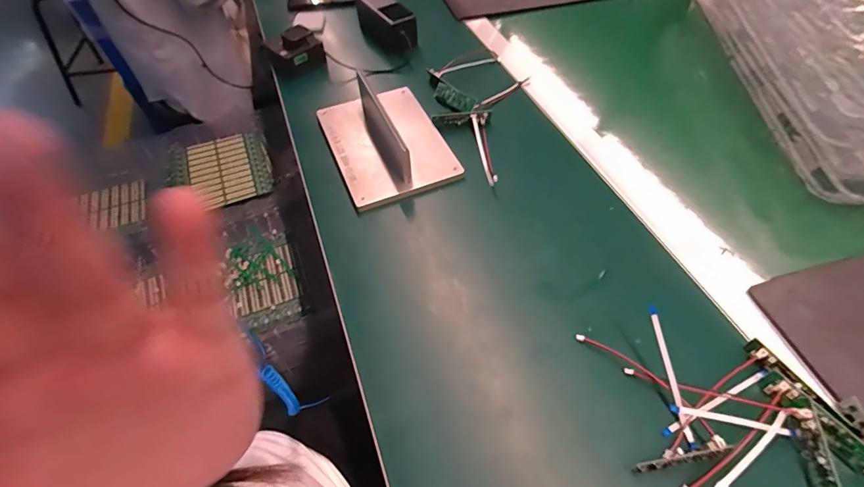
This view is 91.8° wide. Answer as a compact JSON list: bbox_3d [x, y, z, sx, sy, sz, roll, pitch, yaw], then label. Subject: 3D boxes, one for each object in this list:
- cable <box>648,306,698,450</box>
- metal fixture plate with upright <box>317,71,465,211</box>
[{"bbox_3d":[0.198,0.109,0.348,0.008,0.009,0.113,-10,80,-5],"label":"cable"},{"bbox_3d":[-0.067,-0.159,0.550,0.142,0.064,0.218,-20,56,-12],"label":"metal fixture plate with upright"}]

